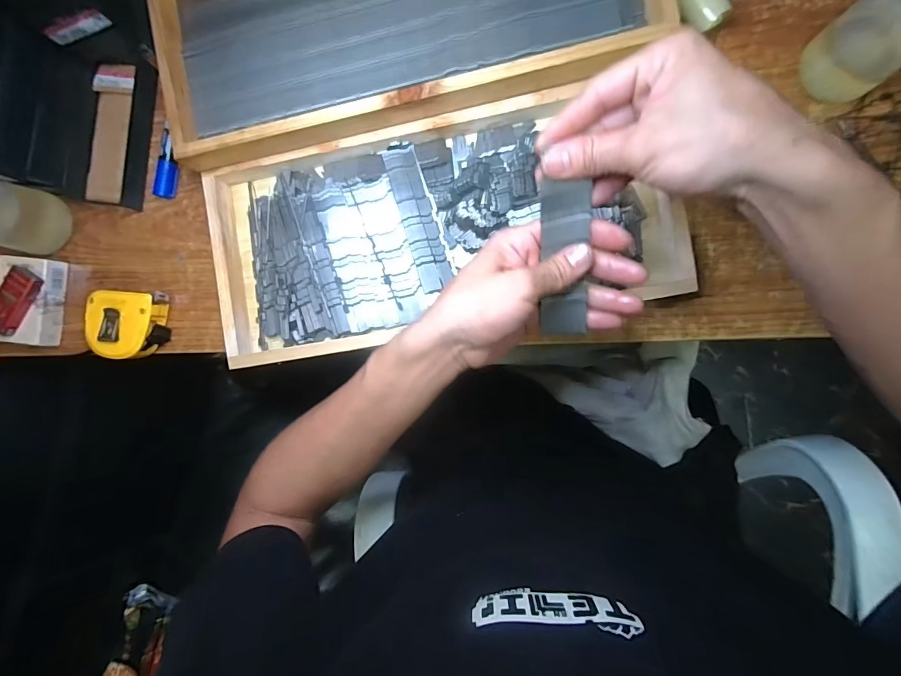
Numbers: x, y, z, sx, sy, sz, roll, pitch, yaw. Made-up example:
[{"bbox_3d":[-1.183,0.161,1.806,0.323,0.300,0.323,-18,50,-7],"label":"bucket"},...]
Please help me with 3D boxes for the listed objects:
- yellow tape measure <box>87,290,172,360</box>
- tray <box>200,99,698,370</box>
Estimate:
[{"bbox_3d":[-0.324,-0.013,0.415,0.066,0.035,0.064,-2,90,6],"label":"yellow tape measure"},{"bbox_3d":[-0.017,-0.100,0.382,0.414,0.027,0.187,-9,89,6],"label":"tray"}]

